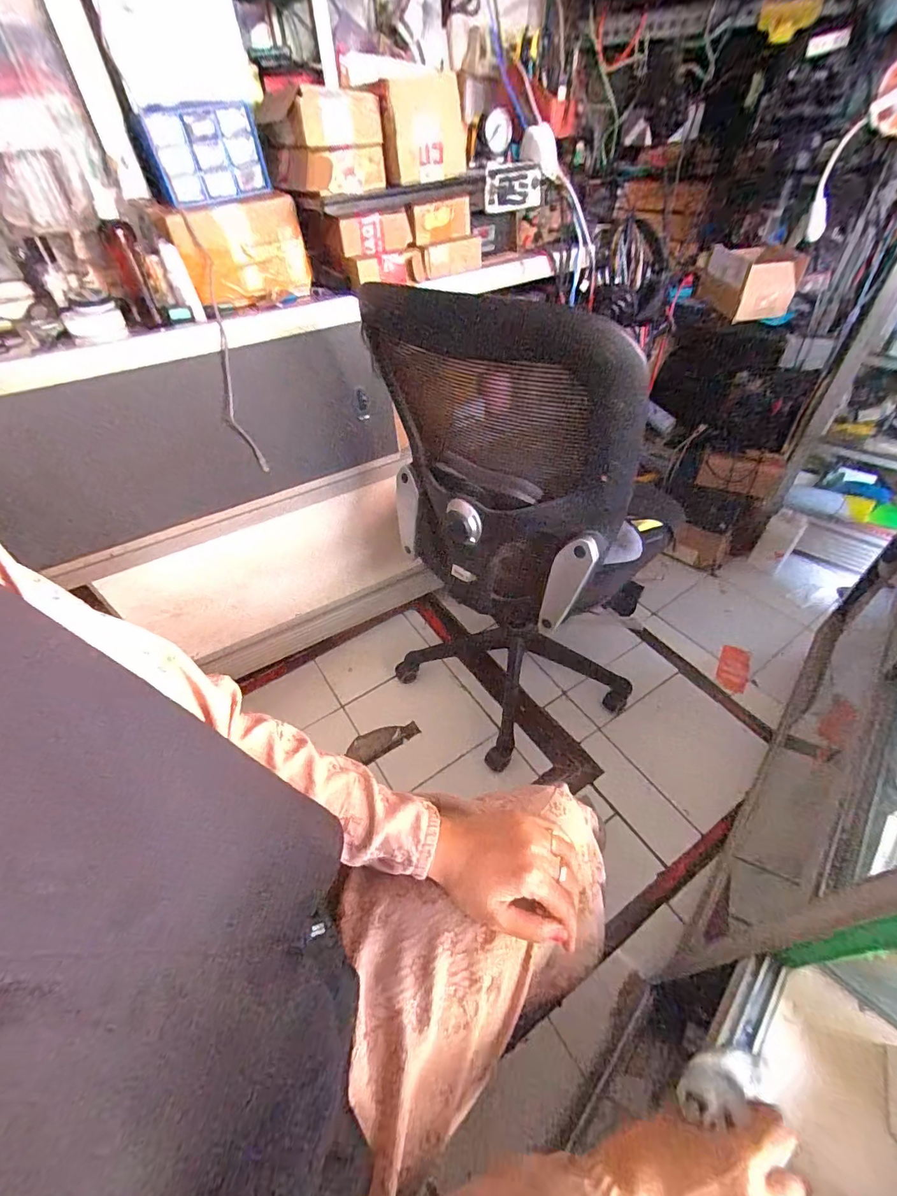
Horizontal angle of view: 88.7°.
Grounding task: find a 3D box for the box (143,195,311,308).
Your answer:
[{"bbox_3d":[-0.341,-0.573,0.768,0.207,0.122,0.084,-20,48,-15],"label":"box"}]

